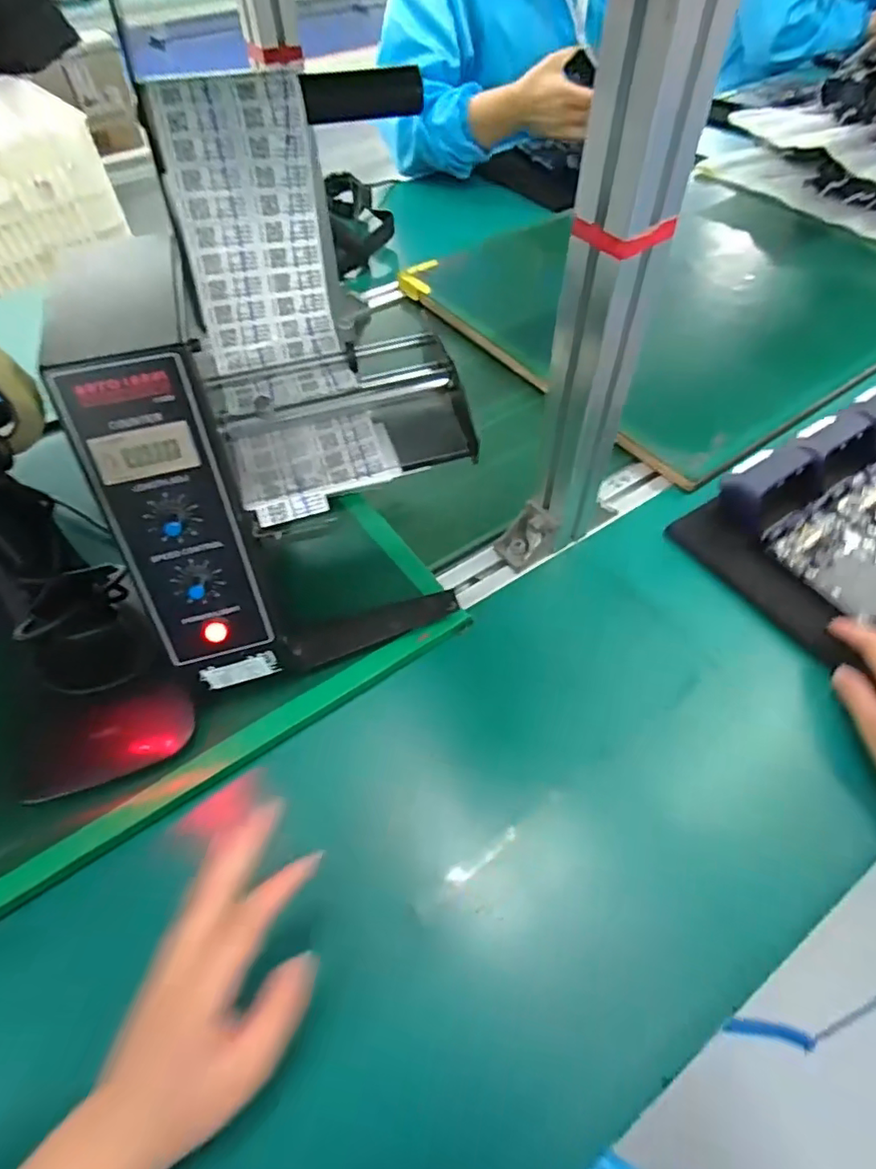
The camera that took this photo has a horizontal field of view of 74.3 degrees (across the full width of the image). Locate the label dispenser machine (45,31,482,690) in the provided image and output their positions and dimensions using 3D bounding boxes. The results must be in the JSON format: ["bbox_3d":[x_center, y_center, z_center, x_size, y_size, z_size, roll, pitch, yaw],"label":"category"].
[{"bbox_3d":[-0.090,-0.107,0.372,0.216,0.280,0.236,-7,52,-1],"label":"label dispenser machine"}]

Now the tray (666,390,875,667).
[{"bbox_3d":[0.403,-0.055,0.478,0.325,0.061,0.227,-28,56,-17],"label":"tray"}]

